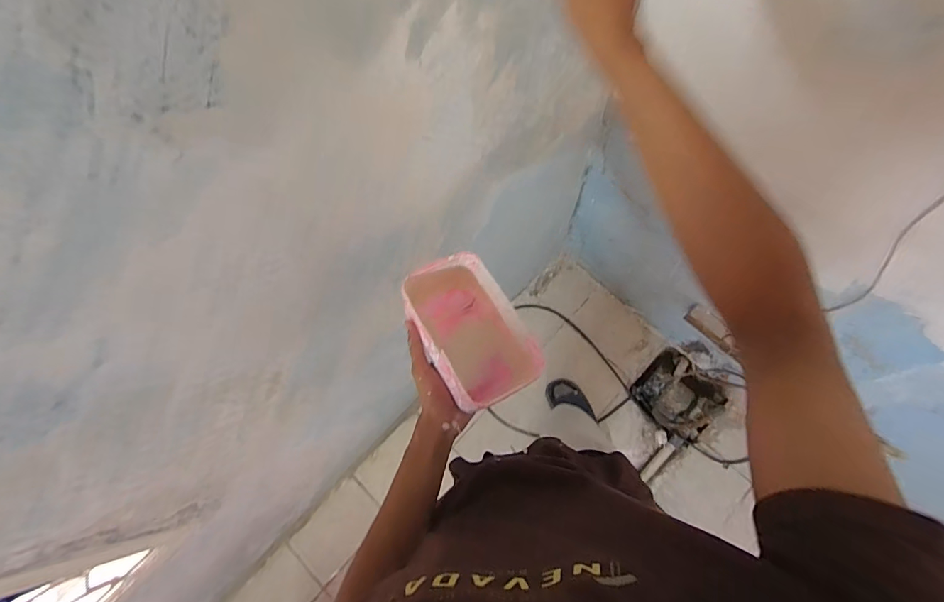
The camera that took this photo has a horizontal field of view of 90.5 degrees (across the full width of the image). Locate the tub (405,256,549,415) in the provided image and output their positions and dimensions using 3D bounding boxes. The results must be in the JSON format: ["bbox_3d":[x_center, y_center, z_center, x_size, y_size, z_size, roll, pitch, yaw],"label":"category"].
[{"bbox_3d":[-0.005,0.043,0.603,0.114,0.082,0.184,-29,75,-15],"label":"tub"}]

